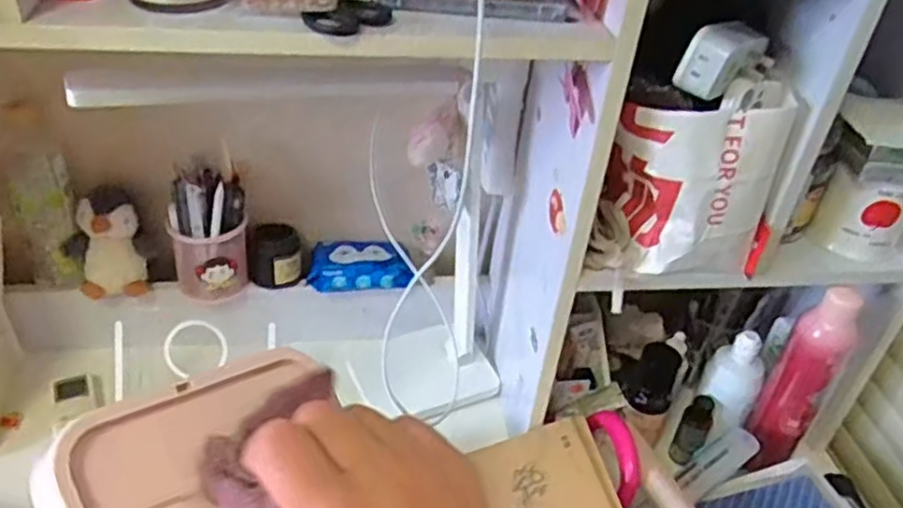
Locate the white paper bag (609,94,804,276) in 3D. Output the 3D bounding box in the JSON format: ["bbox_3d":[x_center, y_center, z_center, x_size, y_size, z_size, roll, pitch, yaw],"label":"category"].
[{"bbox_3d":[0.210,-0.063,0.644,0.143,0.151,0.072,9,37,4],"label":"white paper bag"}]

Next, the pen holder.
[{"bbox_3d":[-0.278,-0.024,0.851,0.084,0.154,0.073,-9,39,-19],"label":"pen holder"}]

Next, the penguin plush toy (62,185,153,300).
[{"bbox_3d":[-0.389,-0.014,0.835,0.084,0.126,0.053,-16,42,-26],"label":"penguin plush toy"}]

